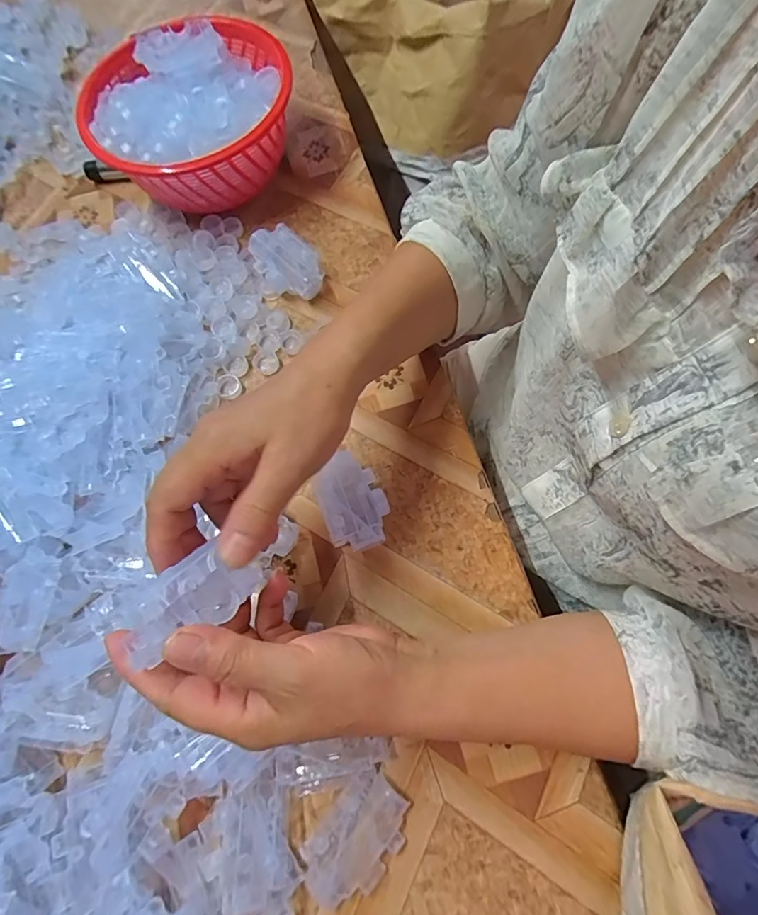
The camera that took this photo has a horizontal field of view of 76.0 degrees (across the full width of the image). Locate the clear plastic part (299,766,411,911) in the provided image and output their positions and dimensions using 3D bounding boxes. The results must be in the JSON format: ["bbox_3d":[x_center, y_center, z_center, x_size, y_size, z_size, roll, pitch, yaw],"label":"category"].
[{"bbox_3d":[-0.013,0.224,0.284,0.044,0.009,0.068,38,76,16],"label":"clear plastic part"}]

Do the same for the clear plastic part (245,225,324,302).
[{"bbox_3d":[-0.080,-0.168,0.419,0.069,0.029,0.040,42,78,17],"label":"clear plastic part"}]

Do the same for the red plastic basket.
[{"bbox_3d":[-0.161,-0.295,0.437,0.180,0.084,0.161,-20,69,-2],"label":"red plastic basket"}]

